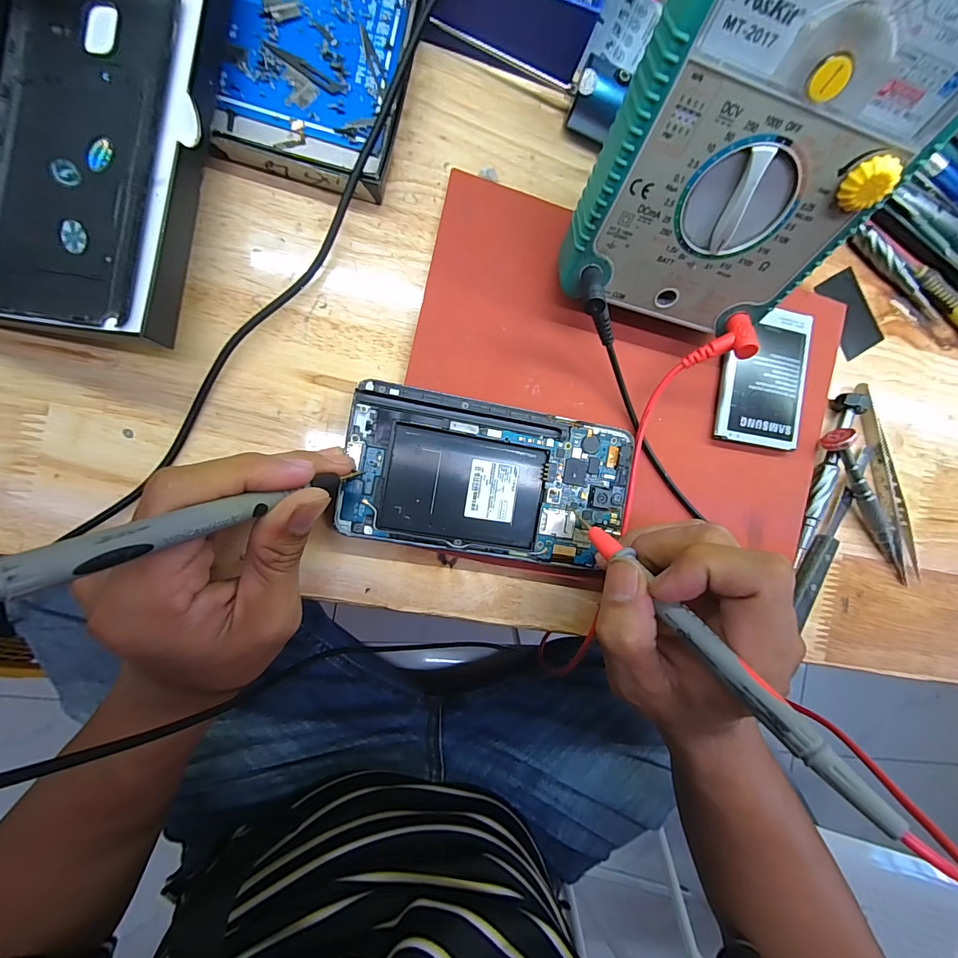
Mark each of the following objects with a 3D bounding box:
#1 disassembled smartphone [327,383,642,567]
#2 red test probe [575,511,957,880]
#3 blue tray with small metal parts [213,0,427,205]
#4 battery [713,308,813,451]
[{"bbox_3d":[0.007,0.000,0.219,0.145,0.005,0.076,10,91,-10],"label":"disassembled smartphone"},{"bbox_3d":[0.083,0.061,0.154,0.011,0.141,0.006,-32,132,-7],"label":"red test probe"},{"bbox_3d":[-0.076,-0.235,0.197,0.094,0.022,0.177,10,91,-10],"label":"blue tray with small metal parts"},{"bbox_3d":[0.164,-0.058,0.244,0.051,0.008,0.078,8,91,-10],"label":"battery"}]

